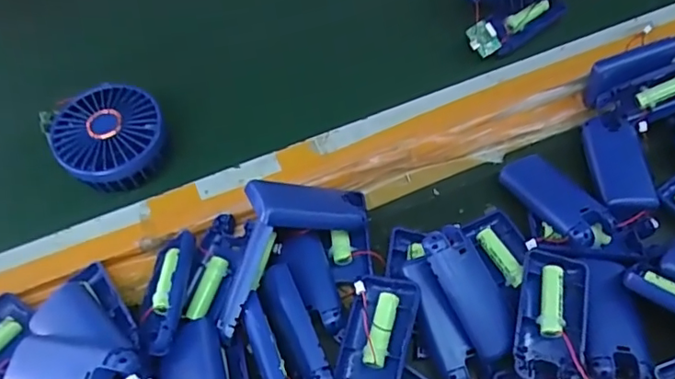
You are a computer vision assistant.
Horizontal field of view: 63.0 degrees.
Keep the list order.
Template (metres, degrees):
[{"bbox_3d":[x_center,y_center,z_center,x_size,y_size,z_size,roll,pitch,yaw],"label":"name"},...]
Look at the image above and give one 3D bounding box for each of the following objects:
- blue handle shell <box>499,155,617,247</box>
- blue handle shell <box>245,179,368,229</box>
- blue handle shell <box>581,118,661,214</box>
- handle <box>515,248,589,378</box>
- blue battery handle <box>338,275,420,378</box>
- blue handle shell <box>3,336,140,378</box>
[{"bbox_3d":[0.174,0.005,0.441,0.042,0.014,0.094,-26,46,-12],"label":"blue handle shell"},{"bbox_3d":[-0.016,0.012,0.414,0.100,0.014,0.036,5,60,-32],"label":"blue handle shell"},{"bbox_3d":[0.235,-0.022,0.462,0.041,0.019,0.088,1,64,1],"label":"blue handle shell"},{"bbox_3d":[0.151,0.087,0.386,0.044,0.017,0.093,14,65,7],"label":"handle"},{"bbox_3d":[0.028,0.104,0.371,0.044,0.019,0.092,10,65,5],"label":"blue battery handle"},{"bbox_3d":[-0.164,0.115,0.338,0.097,0.024,0.043,2,62,28],"label":"blue handle shell"}]

